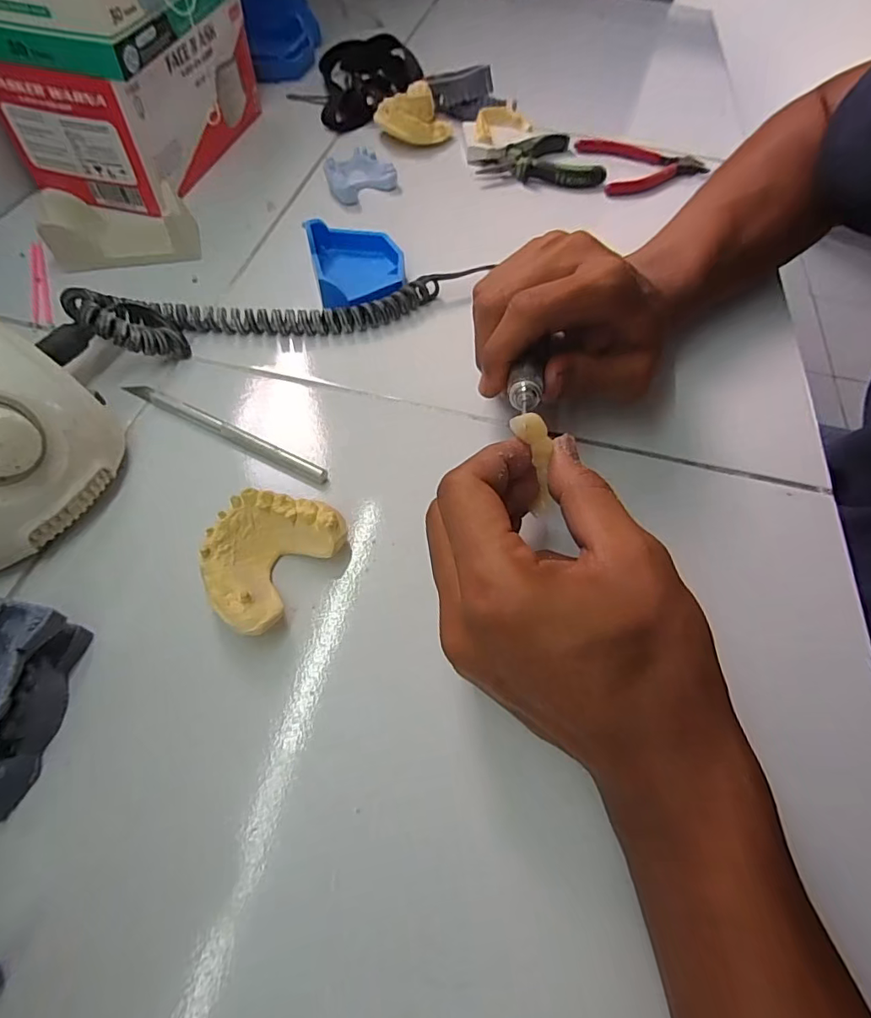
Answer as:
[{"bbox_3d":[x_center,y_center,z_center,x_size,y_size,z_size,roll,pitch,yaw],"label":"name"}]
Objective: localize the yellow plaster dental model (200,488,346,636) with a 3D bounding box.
[{"bbox_3d":[-0.080,0.019,0.234,0.052,0.023,0.065,31,61,14],"label":"yellow plaster dental model"}]

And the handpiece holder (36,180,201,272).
[{"bbox_3d":[-0.225,-0.206,0.366,0.095,0.031,0.061,-16,60,-14],"label":"handpiece holder"}]

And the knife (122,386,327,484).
[{"bbox_3d":[-0.119,-0.045,0.284,0.133,0.006,0.008,24,59,11],"label":"knife"}]

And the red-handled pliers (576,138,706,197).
[{"bbox_3d":[0.203,-0.330,0.485,0.114,0.012,0.086,-7,59,-9],"label":"red-handled pliers"}]

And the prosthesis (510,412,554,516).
[{"bbox_3d":[0.045,-0.019,0.228,0.013,0.052,0.008,-27,32,-19],"label":"prosthesis"}]

